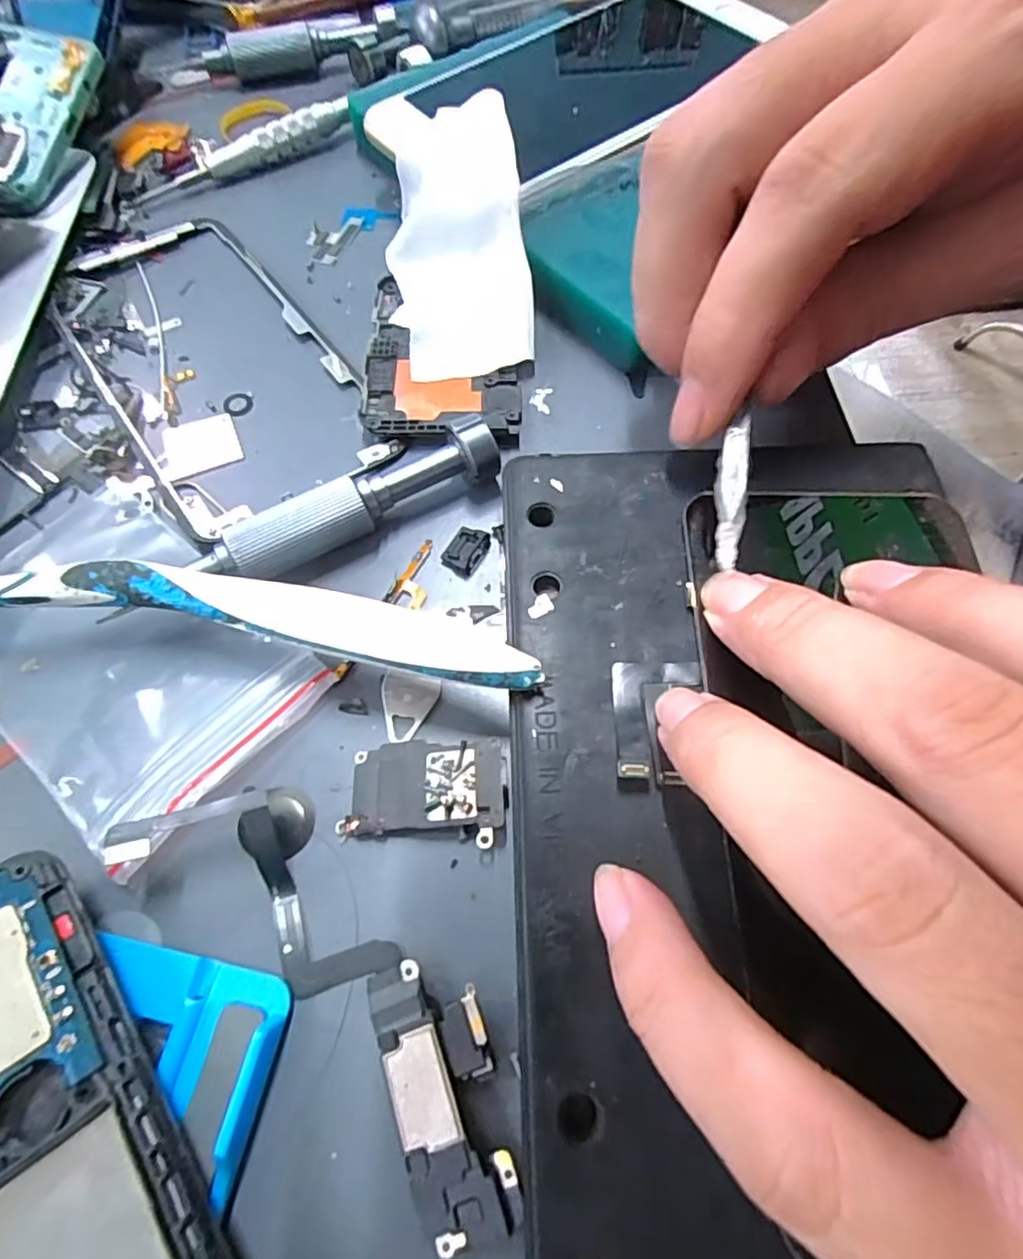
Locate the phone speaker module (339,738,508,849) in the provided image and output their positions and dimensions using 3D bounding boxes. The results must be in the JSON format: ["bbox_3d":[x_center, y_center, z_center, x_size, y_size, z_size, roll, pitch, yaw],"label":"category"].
[{"bbox_3d":[-0.018,0.035,0.137,0.034,0.009,0.021,3,64,3],"label":"phone speaker module"}]

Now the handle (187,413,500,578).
[{"bbox_3d":[-0.041,-0.033,0.162,0.079,0.020,0.015,-27,66,-11],"label":"handle"}]

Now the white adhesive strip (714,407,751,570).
[{"bbox_3d":[0.049,-0.031,0.139,0.006,0.004,0.037,10,76,1],"label":"white adhesive strip"}]

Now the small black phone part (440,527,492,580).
[{"bbox_3d":[-0.012,-0.021,0.167,0.009,0.004,0.013,28,68,15],"label":"small black phone part"}]

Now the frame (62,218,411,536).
[{"bbox_3d":[-0.097,-0.089,0.197,0.067,0.004,0.143,-34,67,-14],"label":"frame"}]

